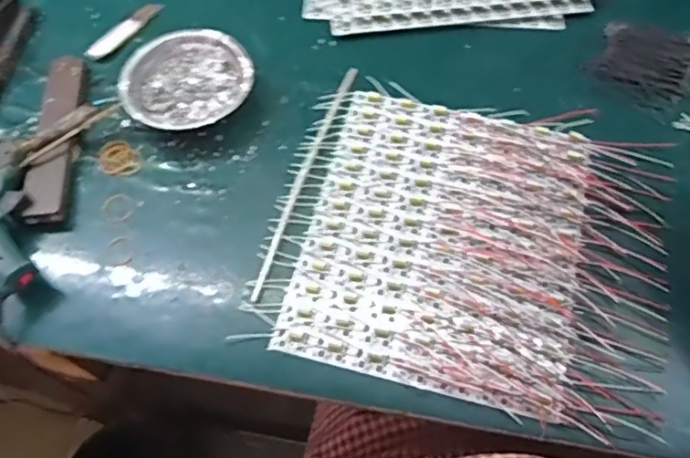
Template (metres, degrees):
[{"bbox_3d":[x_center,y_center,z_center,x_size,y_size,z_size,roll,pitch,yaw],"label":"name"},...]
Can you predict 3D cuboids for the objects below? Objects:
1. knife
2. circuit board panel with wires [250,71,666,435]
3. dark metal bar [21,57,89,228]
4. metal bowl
[{"bbox_3d":[-0.253,-0.230,0.713,0.022,0.011,0.099,40,70,19],"label":"knife"},{"bbox_3d":[0.116,0.009,0.575,0.339,0.017,0.293,14,64,8],"label":"circuit board panel with wires"},{"bbox_3d":[-0.291,-0.097,0.634,0.042,0.024,0.209,-6,63,-2],"label":"dark metal bar"},{"bbox_3d":[-0.163,-0.151,0.649,0.130,0.038,0.122,0,63,1],"label":"metal bowl"}]

